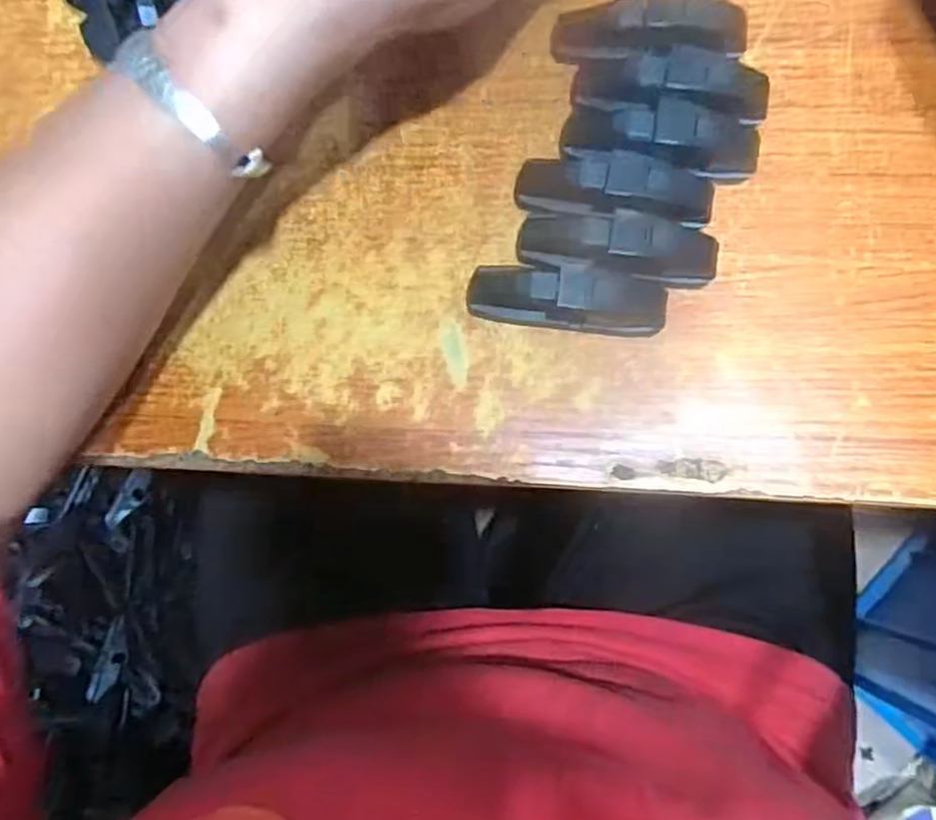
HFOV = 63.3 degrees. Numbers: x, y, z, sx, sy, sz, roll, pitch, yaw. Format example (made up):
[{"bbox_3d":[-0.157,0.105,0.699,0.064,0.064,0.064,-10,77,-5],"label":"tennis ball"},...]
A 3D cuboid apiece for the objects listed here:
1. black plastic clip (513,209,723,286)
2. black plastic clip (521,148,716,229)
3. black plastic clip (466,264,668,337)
[{"bbox_3d":[0.057,-0.061,0.290,0.075,0.023,0.024,11,84,6],"label":"black plastic clip"},{"bbox_3d":[0.057,-0.083,0.294,0.073,0.024,0.024,7,83,5],"label":"black plastic clip"},{"bbox_3d":[0.038,-0.043,0.291,0.075,0.022,0.020,10,83,5],"label":"black plastic clip"}]

